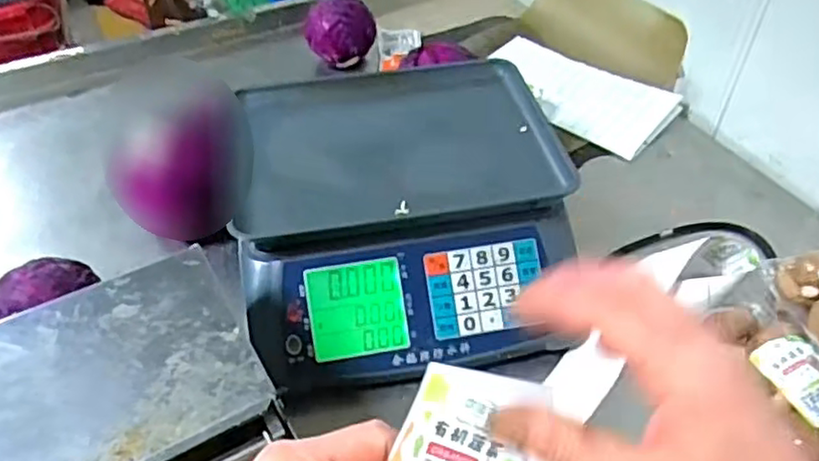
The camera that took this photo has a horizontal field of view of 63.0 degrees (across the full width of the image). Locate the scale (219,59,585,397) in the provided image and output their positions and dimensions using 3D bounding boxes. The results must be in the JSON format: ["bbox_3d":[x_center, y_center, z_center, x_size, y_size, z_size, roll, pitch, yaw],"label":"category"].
[{"bbox_3d":[-0.009,-0.028,0.691,0.316,0.112,0.334,-5,46,-8],"label":"scale"}]

